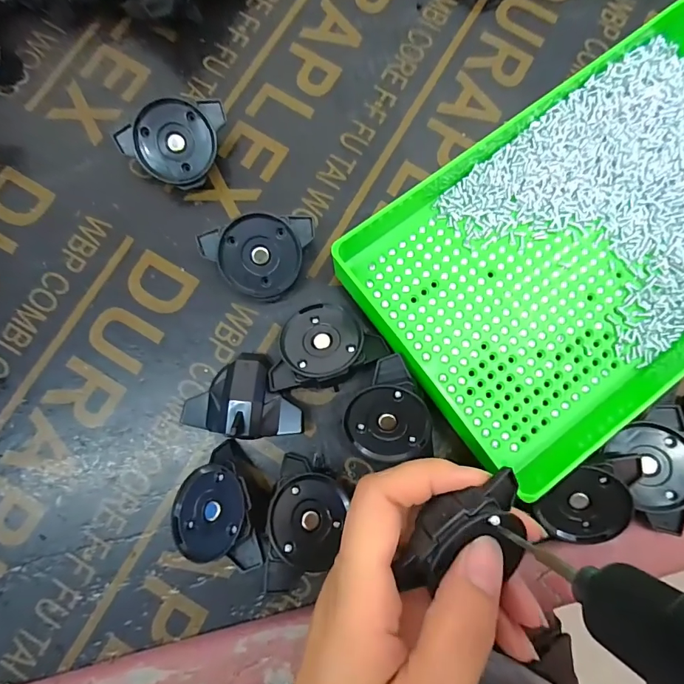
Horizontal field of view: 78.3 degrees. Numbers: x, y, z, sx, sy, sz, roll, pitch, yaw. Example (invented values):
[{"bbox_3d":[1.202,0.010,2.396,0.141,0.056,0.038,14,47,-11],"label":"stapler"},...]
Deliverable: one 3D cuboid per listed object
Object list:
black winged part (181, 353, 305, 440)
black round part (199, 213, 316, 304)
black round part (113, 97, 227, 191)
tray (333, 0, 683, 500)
[{"bbox_3d":[-0.049,0.027,0.216,0.058,0.020,0.041,9,82,0],"label":"black winged part"},{"bbox_3d":[-0.042,-0.051,0.226,0.052,0.017,0.048,-42,106,3],"label":"black round part"},{"bbox_3d":[-0.091,-0.114,0.234,0.046,0.016,0.053,38,90,-18],"label":"black round part"},{"bbox_3d":[0.137,-0.054,0.228,0.239,0.029,0.160,-34,84,-5],"label":"tray"}]

